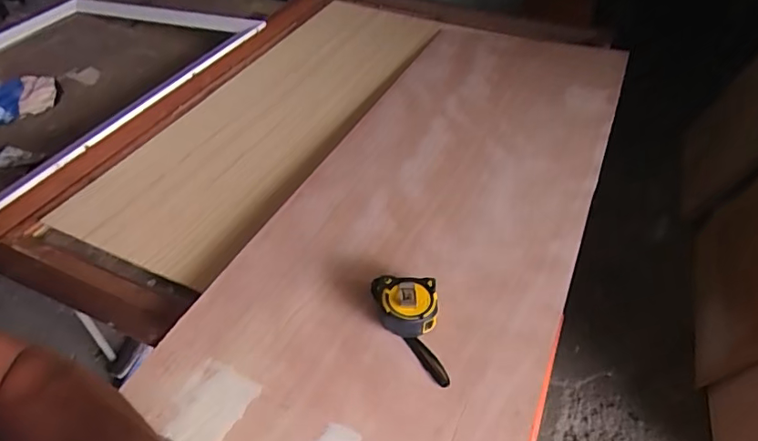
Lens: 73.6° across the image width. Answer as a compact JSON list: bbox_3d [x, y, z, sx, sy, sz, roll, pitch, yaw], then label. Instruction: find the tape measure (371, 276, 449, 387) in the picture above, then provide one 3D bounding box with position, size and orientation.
[{"bbox_3d":[0.033,0.119,0.573,0.074,0.038,0.132,-5,44,-2],"label":"tape measure"}]

